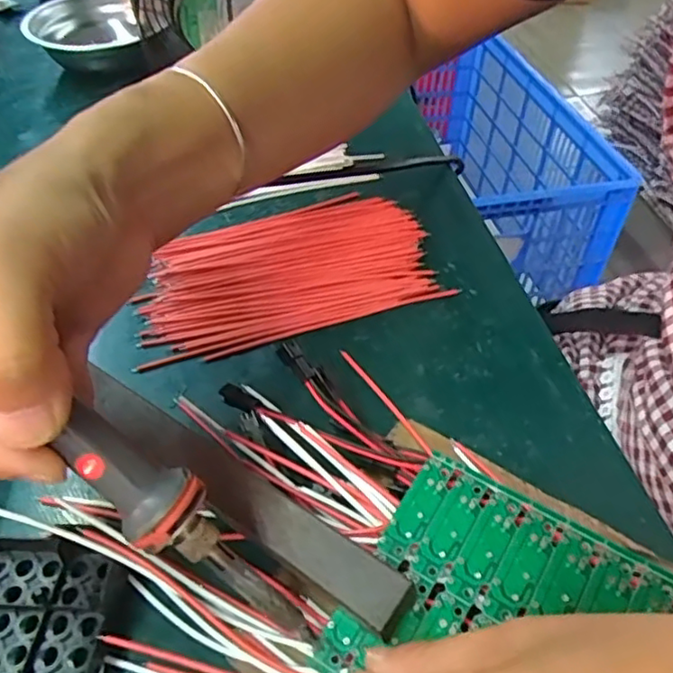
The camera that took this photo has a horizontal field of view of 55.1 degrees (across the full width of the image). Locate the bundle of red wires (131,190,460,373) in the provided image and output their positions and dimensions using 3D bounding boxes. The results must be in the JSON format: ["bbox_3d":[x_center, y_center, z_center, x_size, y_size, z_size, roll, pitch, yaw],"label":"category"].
[{"bbox_3d":[-0.031,-0.043,0.369,0.164,0.018,0.100,-14,47,-11],"label":"bundle of red wires"}]

